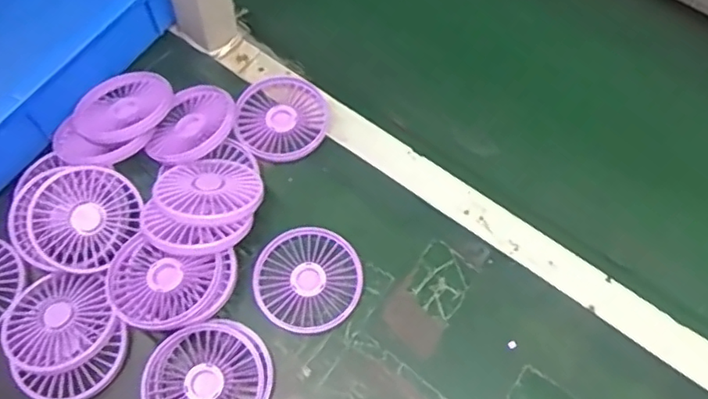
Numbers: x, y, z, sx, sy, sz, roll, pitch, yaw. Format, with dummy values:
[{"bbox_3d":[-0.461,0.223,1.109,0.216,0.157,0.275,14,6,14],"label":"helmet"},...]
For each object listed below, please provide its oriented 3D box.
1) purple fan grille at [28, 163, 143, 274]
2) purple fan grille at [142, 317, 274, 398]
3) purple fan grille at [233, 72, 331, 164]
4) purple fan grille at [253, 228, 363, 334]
[{"bbox_3d":[-0.221,0.013,0.496,0.078,0.014,0.085,32,74,-3],"label":"purple fan grille"},{"bbox_3d":[-0.110,0.140,0.467,0.092,0.022,0.089,1,63,-1],"label":"purple fan grille"},{"bbox_3d":[-0.066,-0.079,0.573,0.083,0.014,0.094,3,63,0],"label":"purple fan grille"},{"bbox_3d":[-0.039,0.067,0.508,0.085,0.009,0.087,1,63,-1],"label":"purple fan grille"}]

